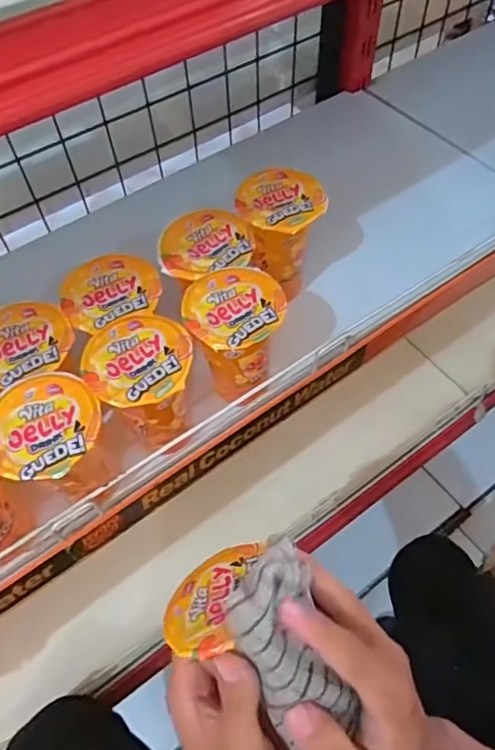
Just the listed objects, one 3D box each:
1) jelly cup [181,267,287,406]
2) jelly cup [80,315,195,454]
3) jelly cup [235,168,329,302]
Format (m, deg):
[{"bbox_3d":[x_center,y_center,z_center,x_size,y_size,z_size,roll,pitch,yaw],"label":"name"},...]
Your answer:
[{"bbox_3d":[-0.008,-0.023,0.407,0.066,0.096,0.065,-1,58,2],"label":"jelly cup"},{"bbox_3d":[-0.069,0.016,0.390,0.067,0.101,0.070,-1,58,2],"label":"jelly cup"},{"bbox_3d":[0.029,-0.114,0.470,0.068,0.105,0.069,-1,58,2],"label":"jelly cup"}]

